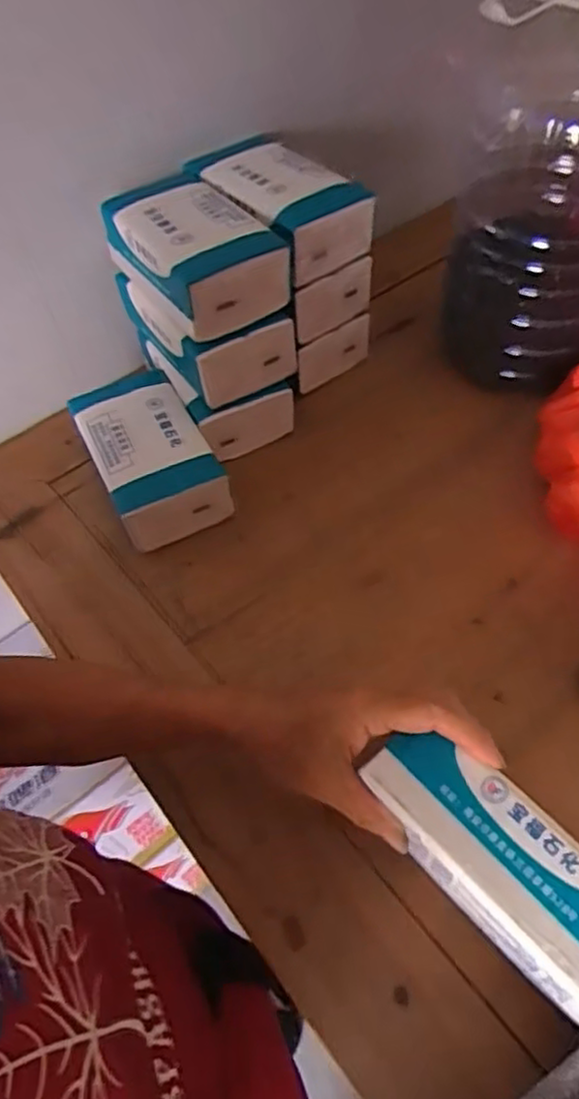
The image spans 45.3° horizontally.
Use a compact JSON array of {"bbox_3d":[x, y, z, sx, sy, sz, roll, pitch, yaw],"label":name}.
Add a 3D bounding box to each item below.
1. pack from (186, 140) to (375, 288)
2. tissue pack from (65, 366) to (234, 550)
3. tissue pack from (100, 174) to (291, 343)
[{"bbox_3d":[-0.012,-0.304,0.608,0.094,0.057,0.159,-36,59,-19],"label":"pack"},{"bbox_3d":[-0.119,-0.079,0.598,0.092,0.060,0.150,-25,56,-13],"label":"tissue pack"},{"bbox_3d":[-0.081,-0.246,0.570,0.095,0.057,0.161,-30,57,-16],"label":"tissue pack"}]

